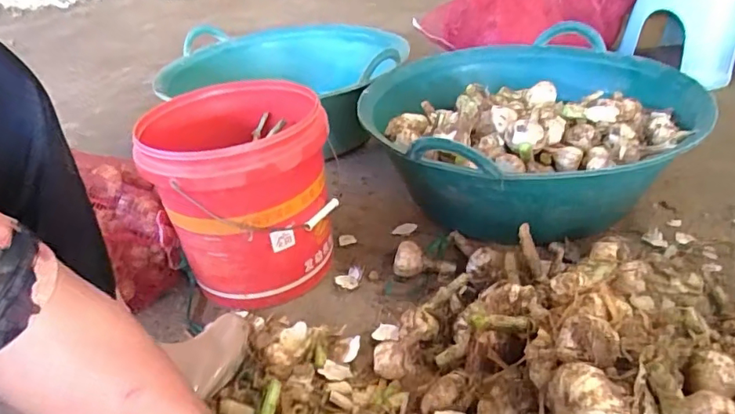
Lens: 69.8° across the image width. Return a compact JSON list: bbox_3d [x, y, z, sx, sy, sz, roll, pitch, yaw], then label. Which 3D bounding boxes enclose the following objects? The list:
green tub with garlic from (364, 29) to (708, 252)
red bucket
[{"bbox_3d":[0.279,-0.125,0.917,0.516,0.204,0.536,-4,31,2],"label":"green tub with garlic"},{"bbox_3d":[-0.183,-0.026,0.787,0.239,0.253,0.290,-12,32,-11],"label":"red bucket"}]

